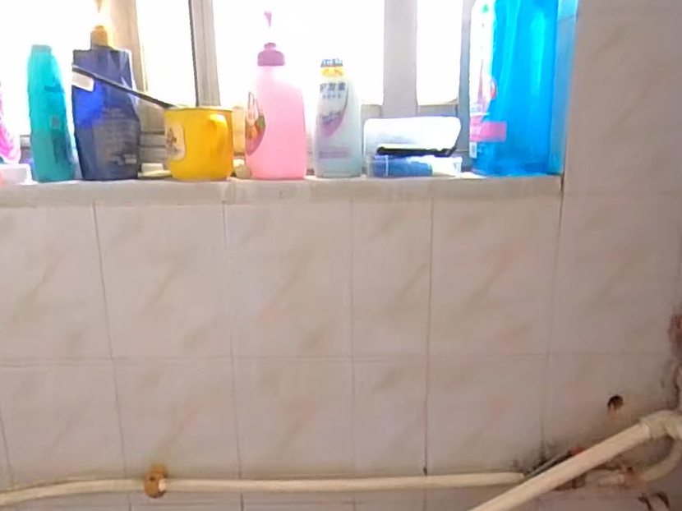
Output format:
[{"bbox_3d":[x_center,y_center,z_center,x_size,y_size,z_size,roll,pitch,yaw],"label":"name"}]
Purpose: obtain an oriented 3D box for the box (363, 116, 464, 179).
[{"bbox_3d":[0.088,-0.135,0.685,0.117,0.068,0.090,1,13,5],"label":"box"}]

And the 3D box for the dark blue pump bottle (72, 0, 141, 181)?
[{"bbox_3d":[-0.285,-0.191,0.674,0.071,0.188,0.043,-5,14,-20],"label":"dark blue pump bottle"}]

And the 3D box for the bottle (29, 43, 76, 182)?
[{"bbox_3d":[-0.352,-0.169,0.672,0.042,0.152,0.031,-6,15,-25],"label":"bottle"}]

